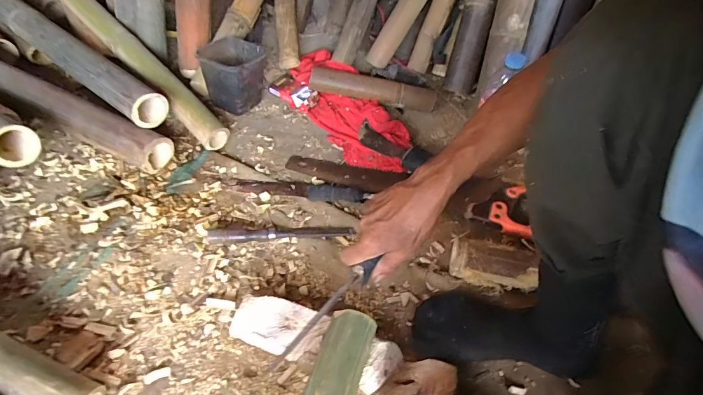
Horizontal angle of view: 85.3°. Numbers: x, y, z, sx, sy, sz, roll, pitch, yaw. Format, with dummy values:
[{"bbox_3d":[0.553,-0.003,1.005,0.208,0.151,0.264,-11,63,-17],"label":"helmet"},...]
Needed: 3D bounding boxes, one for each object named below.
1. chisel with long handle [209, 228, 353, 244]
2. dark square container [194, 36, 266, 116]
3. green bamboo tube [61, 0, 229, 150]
[{"bbox_3d":[-0.118,0.056,0.652,0.242,0.024,0.033,-3,51,-7],"label":"chisel with long handle"},{"bbox_3d":[-0.254,-0.259,0.836,0.116,0.134,0.123,14,51,7],"label":"dark square container"},{"bbox_3d":[-0.495,-0.333,0.837,0.653,0.053,0.057,43,58,12],"label":"green bamboo tube"}]

